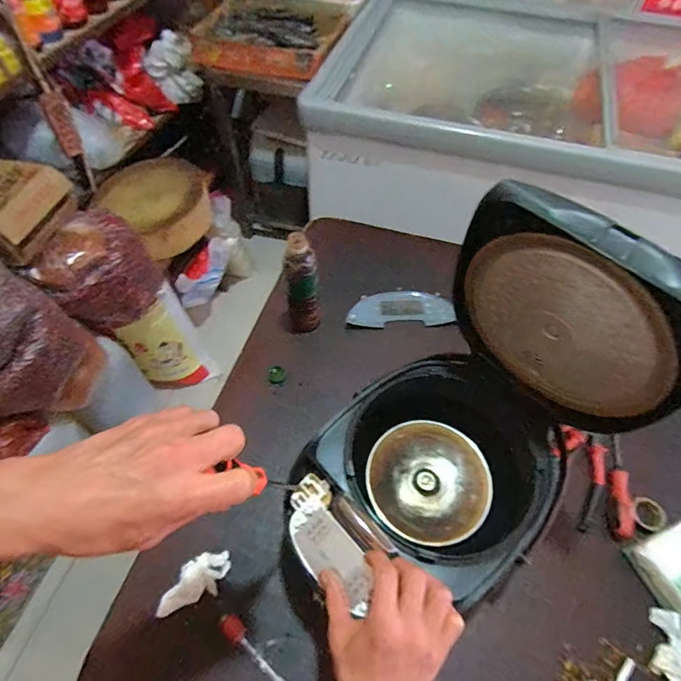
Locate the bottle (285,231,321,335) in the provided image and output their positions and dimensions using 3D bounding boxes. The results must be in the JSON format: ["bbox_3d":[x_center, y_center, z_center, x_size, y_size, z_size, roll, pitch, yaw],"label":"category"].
[{"bbox_3d":[-0.067,-0.094,0.770,0.064,0.190,0.058,-3,57,-3],"label":"bottle"}]

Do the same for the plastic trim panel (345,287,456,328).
[{"bbox_3d":[0.120,-0.065,0.875,0.211,0.014,0.072,-3,79,-4],"label":"plastic trim panel"}]

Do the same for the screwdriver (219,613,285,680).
[{"bbox_3d":[-0.092,0.406,0.545,0.158,0.023,0.022,39,64,22],"label":"screwdriver"}]

